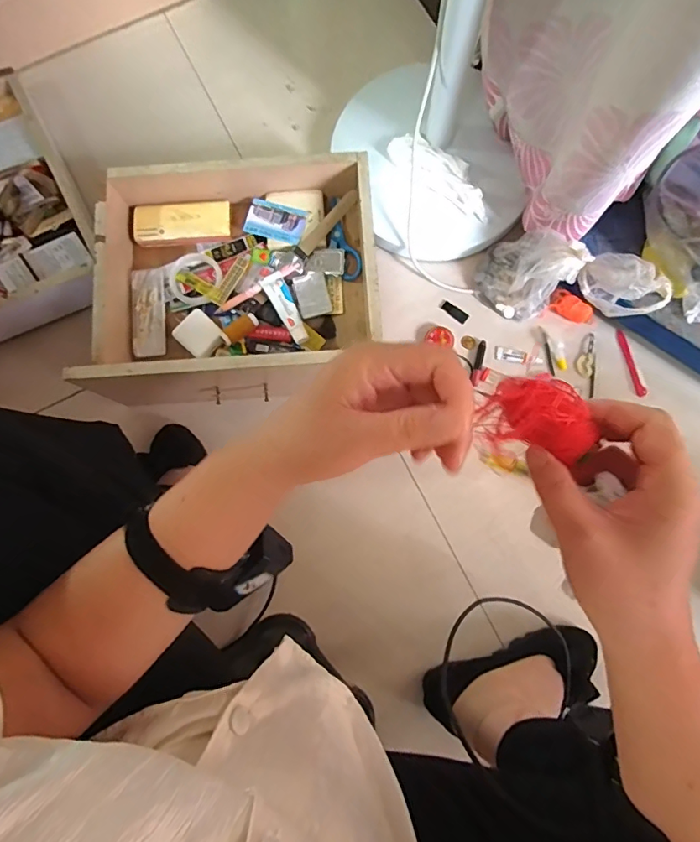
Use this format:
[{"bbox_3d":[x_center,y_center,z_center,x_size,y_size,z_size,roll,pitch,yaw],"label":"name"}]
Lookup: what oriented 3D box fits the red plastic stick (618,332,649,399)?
[{"bbox_3d":[0.427,-0.088,0.717,0.014,0.006,0.106,-14,80,-2],"label":"red plastic stick"}]

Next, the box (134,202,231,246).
[{"bbox_3d":[-0.250,-0.295,0.703,0.140,0.017,0.055,-4,80,-1],"label":"box"}]

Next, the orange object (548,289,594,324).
[{"bbox_3d":[0.335,-0.172,0.715,0.065,0.026,0.027,40,82,6],"label":"orange object"}]

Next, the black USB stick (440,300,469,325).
[{"bbox_3d":[0.163,-0.171,0.739,0.047,0.004,0.017,40,82,6],"label":"black USB stick"}]

